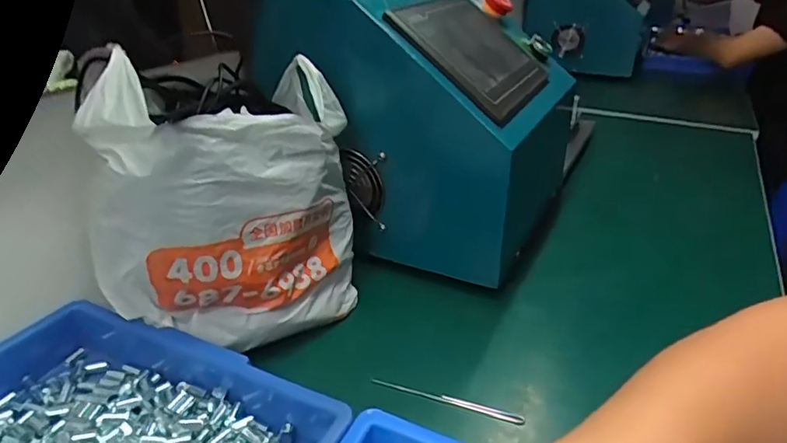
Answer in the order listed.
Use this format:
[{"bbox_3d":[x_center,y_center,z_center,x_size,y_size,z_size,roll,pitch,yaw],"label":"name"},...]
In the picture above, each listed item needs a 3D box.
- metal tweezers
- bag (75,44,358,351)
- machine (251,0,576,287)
[{"bbox_3d":[0.043,0.145,0.444,0.126,0.005,0.009,11,29,19],"label":"metal tweezers"},{"bbox_3d":[-0.141,-0.027,0.504,0.199,0.219,0.215,-2,27,-6],"label":"bag"},{"bbox_3d":[0.053,-0.134,0.648,0.249,0.265,0.281,14,30,24],"label":"machine"}]

